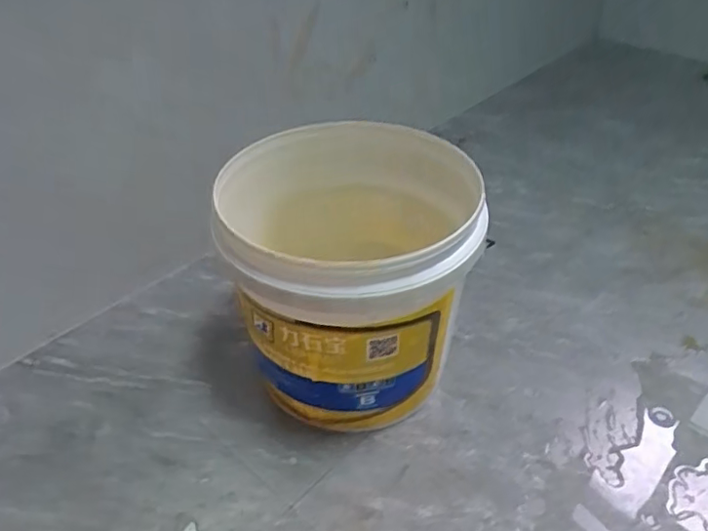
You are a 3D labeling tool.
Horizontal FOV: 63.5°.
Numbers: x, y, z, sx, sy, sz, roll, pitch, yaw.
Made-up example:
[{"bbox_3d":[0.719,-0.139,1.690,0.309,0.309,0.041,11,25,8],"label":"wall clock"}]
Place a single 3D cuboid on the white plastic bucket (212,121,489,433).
[{"bbox_3d":[-0.005,0.013,0.623,0.253,0.240,0.260,-1,40,1],"label":"white plastic bucket"}]

